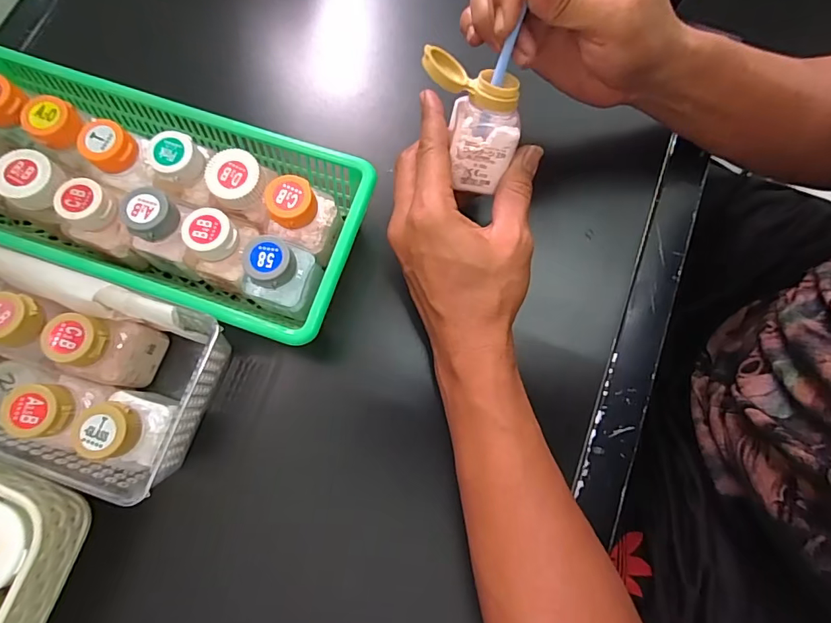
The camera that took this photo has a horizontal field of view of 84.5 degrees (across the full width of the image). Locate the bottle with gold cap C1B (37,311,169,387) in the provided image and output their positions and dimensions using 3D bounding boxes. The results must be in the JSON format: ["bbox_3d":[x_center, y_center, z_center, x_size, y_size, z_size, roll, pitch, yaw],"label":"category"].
[{"bbox_3d":[-0.196,0.025,0.290,0.034,0.067,0.038,8,76,0],"label":"bottle with gold cap C1B"}]

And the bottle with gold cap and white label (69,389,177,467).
[{"bbox_3d":[-0.171,0.070,0.279,0.035,0.068,0.035,16,76,2],"label":"bottle with gold cap and white label"}]

